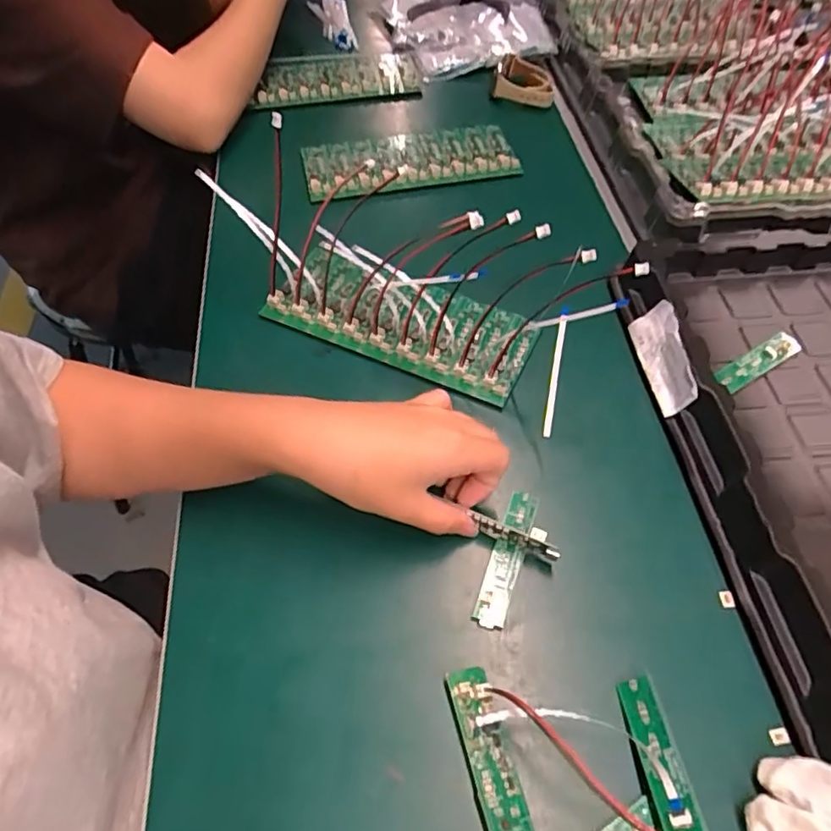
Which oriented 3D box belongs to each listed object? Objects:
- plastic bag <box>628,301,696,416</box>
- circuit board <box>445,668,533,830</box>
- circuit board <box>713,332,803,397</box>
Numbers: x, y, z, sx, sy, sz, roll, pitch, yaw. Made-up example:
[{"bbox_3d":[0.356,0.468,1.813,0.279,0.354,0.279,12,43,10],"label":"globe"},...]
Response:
[{"bbox_3d":[0.169,-0.038,0.403,0.012,0.036,0.077,11,53,-21],"label":"plastic bag"},{"bbox_3d":[0.035,0.163,0.283,0.020,0.007,0.082,-12,56,-9],"label":"circuit board"},{"bbox_3d":[0.233,-0.036,0.410,0.069,0.010,0.018,-27,60,-18],"label":"circuit board"}]

